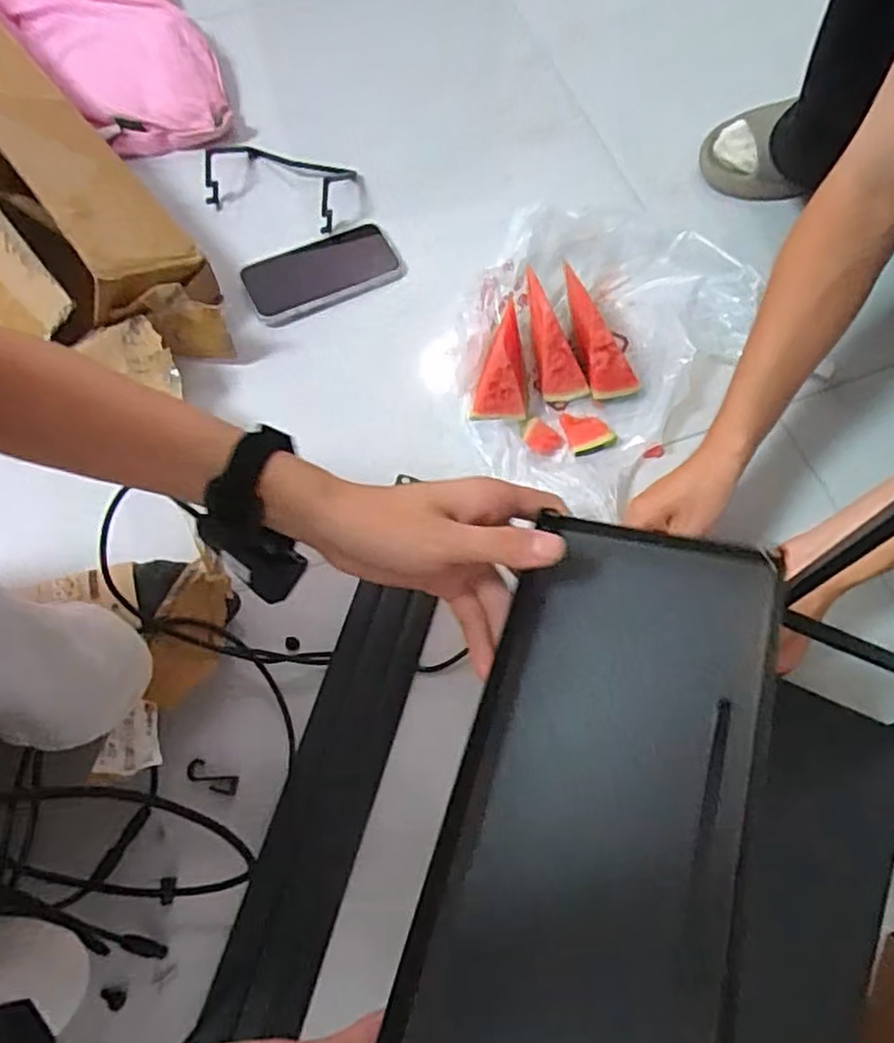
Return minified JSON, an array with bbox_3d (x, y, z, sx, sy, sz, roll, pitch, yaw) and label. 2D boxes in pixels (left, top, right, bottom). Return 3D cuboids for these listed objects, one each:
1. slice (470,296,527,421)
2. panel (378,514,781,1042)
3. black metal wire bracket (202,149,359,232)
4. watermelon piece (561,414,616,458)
[{"bbox_3d":[0.052,-0.167,0.650,0.052,0.054,0.133,2,67,3],"label":"slice"},{"bbox_3d":[0.042,0.219,0.292,0.130,0.030,0.477,16,67,8],"label":"panel"},{"bbox_3d":[-0.193,-0.388,0.779,0.171,0.047,0.100,20,69,10],"label":"black metal wire bracket"},{"bbox_3d":[0.134,-0.086,0.655,0.041,0.013,0.043,-18,68,-6],"label":"watermelon piece"}]

